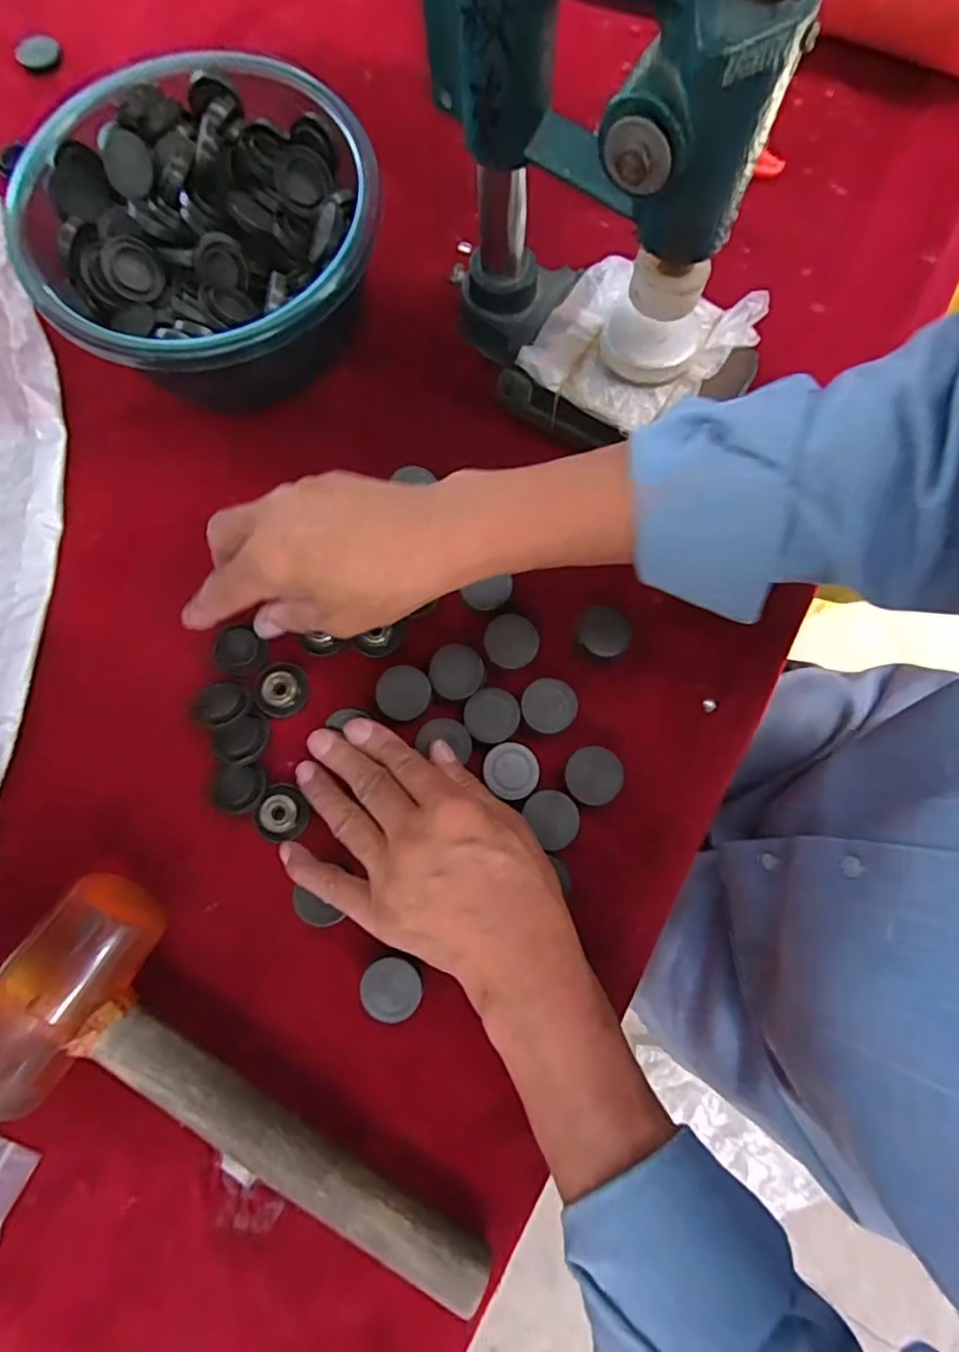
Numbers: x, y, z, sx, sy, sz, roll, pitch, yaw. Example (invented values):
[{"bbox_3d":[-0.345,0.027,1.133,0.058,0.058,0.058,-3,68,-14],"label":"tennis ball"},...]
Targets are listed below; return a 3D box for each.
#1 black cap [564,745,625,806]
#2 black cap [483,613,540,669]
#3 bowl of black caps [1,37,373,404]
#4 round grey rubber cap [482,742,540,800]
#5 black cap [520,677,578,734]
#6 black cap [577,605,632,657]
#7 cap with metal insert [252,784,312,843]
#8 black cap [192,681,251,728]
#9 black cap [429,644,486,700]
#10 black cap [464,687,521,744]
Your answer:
[{"bbox_3d":[0.064,0.055,0.335,0.031,0.008,0.031,0,78,0],"label":"black cap"},{"bbox_3d":[0.019,-0.021,0.353,0.032,0.004,0.031,0,78,0],"label":"black cap"},{"bbox_3d":[-0.169,-0.269,0.379,0.206,0.083,0.205,0,78,0],"label":"bowl of black caps"},{"bbox_3d":[0.018,0.053,0.336,0.030,0.004,0.030,0,78,0],"label":"round grey rubber cap"},{"bbox_3d":[0.040,0.016,0.345,0.031,0.004,0.031,0,78,0],"label":"black cap"},{"bbox_3d":[0.073,-0.026,0.353,0.031,0.006,0.027,32,80,6],"label":"black cap"},{"bbox_3d":[-0.112,0.079,0.345,0.027,0.011,0.031,20,79,4],"label":"cap with metal insert"},{"bbox_3d":[-0.151,0.016,0.353,0.028,0.008,0.028,0,78,0],"label":"black cap"},{"bbox_3d":[-0.013,-0.003,0.350,0.031,0.004,0.031,0,78,0],"label":"black cap"},{"bbox_3d":[0.007,0.022,0.344,0.030,0.004,0.031,0,78,0],"label":"black cap"}]

